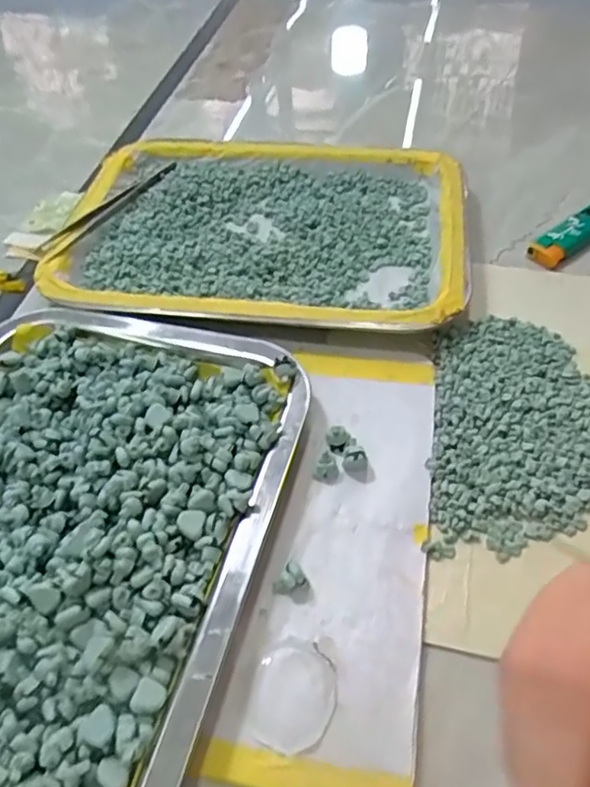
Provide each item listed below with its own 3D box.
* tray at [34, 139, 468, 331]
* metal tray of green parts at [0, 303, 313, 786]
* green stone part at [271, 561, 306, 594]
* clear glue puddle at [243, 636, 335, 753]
[{"bbox_3d":[-0.023,-0.109,0.404,0.259,0.023,0.185,6,50,7],"label":"tray"},{"bbox_3d":[-0.113,0.060,0.265,0.192,0.029,0.260,11,51,11],"label":"metal tray of green parts"},{"bbox_3d":[-0.003,0.080,0.260,0.014,0.009,0.011,-21,52,-15],"label":"green stone part"},{"bbox_3d":[-0.001,0.115,0.235,0.032,0.004,0.039,15,52,14],"label":"clear glue puddle"}]

